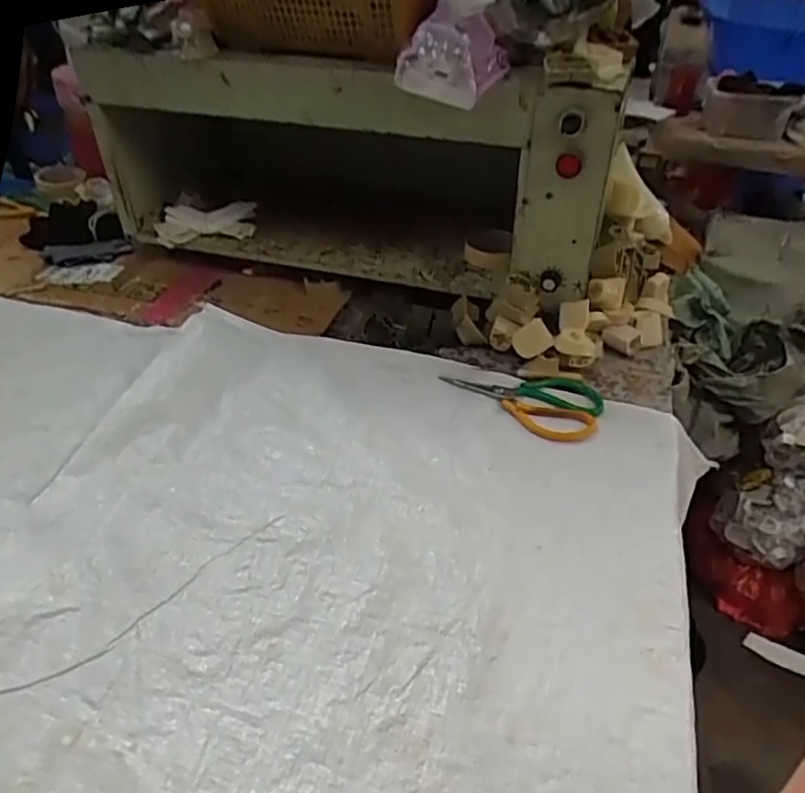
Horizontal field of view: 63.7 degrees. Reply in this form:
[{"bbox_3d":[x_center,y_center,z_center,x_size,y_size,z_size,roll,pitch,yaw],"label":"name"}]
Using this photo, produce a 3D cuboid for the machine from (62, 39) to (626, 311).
[{"bbox_3d":[-0.082,-0.319,0.879,0.687,0.271,0.173,16,42,16],"label":"machine"}]

